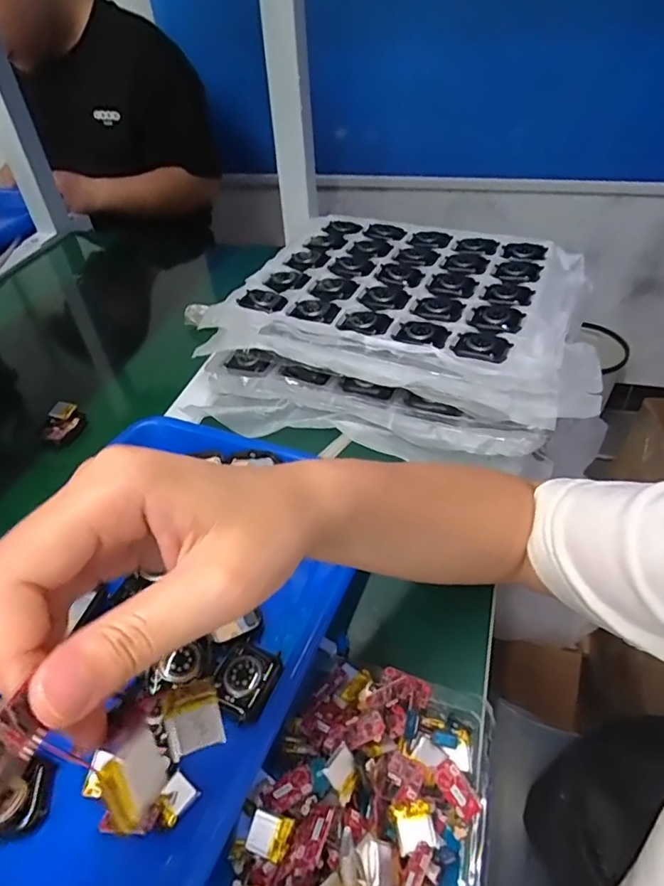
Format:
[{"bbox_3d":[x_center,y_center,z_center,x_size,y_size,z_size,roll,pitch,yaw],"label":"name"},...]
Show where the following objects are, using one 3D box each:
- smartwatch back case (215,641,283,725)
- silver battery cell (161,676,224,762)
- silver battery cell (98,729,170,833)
[{"bbox_3d":[-0.050,0.140,0.323,0.033,0.007,0.042,31,49,-2],"label":"smartwatch back case"},{"bbox_3d":[-0.048,0.095,0.187,0.018,0.004,0.022,-2,64,-36],"label":"silver battery cell"},{"bbox_3d":[-0.053,0.091,0.149,0.016,0.004,0.019,54,30,4],"label":"silver battery cell"}]

